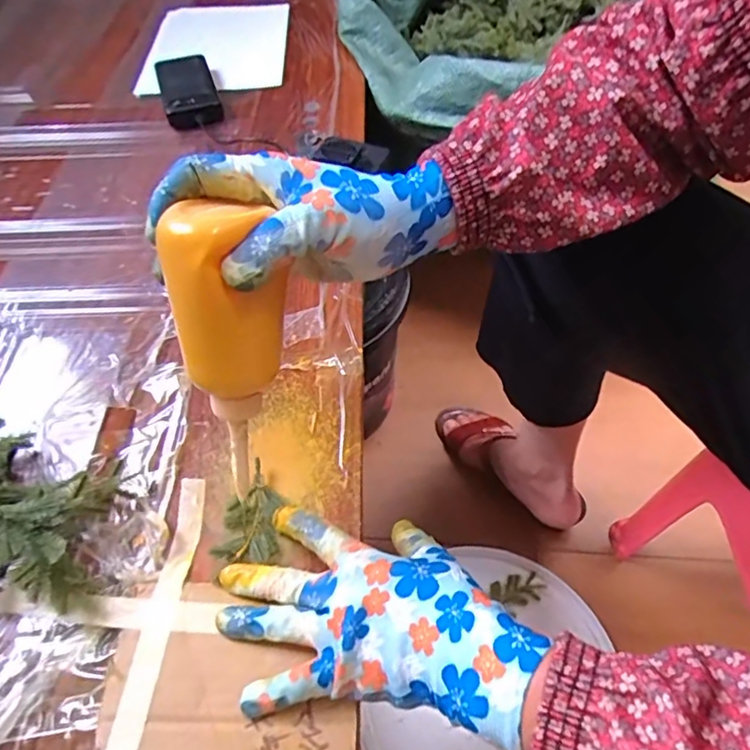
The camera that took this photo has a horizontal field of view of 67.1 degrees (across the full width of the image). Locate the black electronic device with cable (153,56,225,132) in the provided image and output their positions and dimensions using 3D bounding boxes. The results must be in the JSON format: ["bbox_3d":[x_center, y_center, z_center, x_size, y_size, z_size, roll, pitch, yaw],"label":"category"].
[{"bbox_3d":[-0.256,-0.387,0.774,0.075,0.039,0.158,-17,54,-10],"label":"black electronic device with cable"}]

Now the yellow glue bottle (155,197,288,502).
[{"bbox_3d":[-0.073,-0.008,0.320,0.053,0.168,0.051,1,32,3],"label":"yellow glue bottle"}]

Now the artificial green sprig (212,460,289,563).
[{"bbox_3d":[-0.084,0.097,0.402,0.037,0.016,0.072,7,53,8],"label":"artificial green sprig"}]

